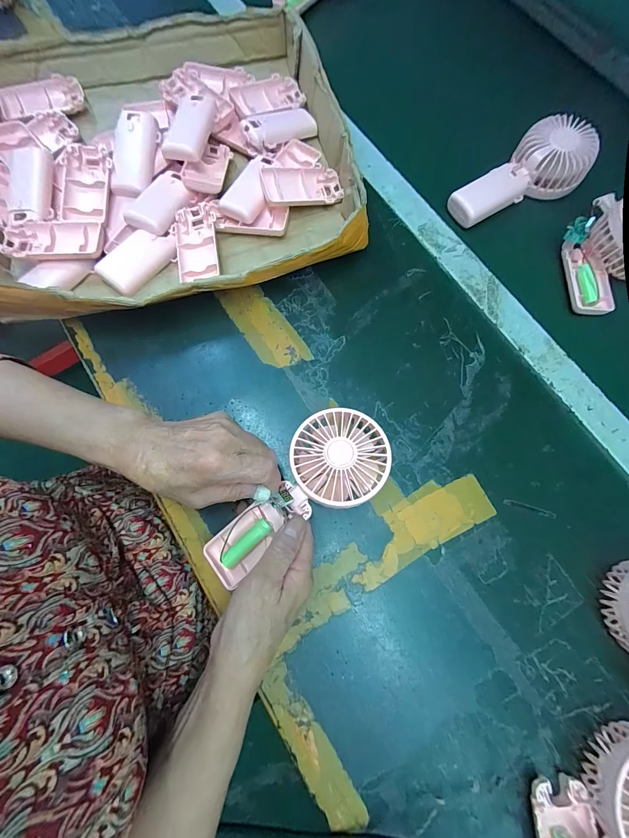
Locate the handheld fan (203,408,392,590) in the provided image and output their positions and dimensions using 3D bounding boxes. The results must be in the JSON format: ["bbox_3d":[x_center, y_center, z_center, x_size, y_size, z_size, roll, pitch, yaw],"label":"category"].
[{"bbox_3d":[-0.016,0.065,0.289,0.181,0.030,0.080,-40,80,-2],"label":"handheld fan"}]

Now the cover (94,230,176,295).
[{"bbox_3d":[-0.188,-0.172,0.356,0.043,0.020,0.084,45,77,-10],"label":"cover"}]

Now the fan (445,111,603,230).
[{"bbox_3d":[0.246,-0.282,0.386,0.159,0.049,0.080,-38,79,-10],"label":"fan"}]

